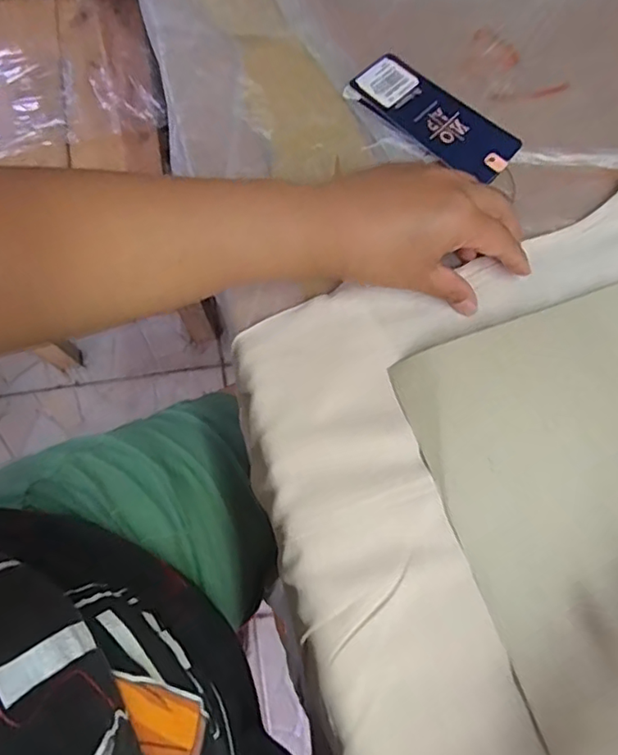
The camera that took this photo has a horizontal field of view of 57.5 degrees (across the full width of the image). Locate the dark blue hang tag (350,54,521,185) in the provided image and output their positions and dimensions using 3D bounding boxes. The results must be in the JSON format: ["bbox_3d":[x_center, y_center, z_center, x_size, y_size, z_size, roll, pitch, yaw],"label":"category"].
[{"bbox_3d":[0.085,-0.176,0.380,0.115,0.007,0.045,41,83,12],"label":"dark blue hang tag"}]

